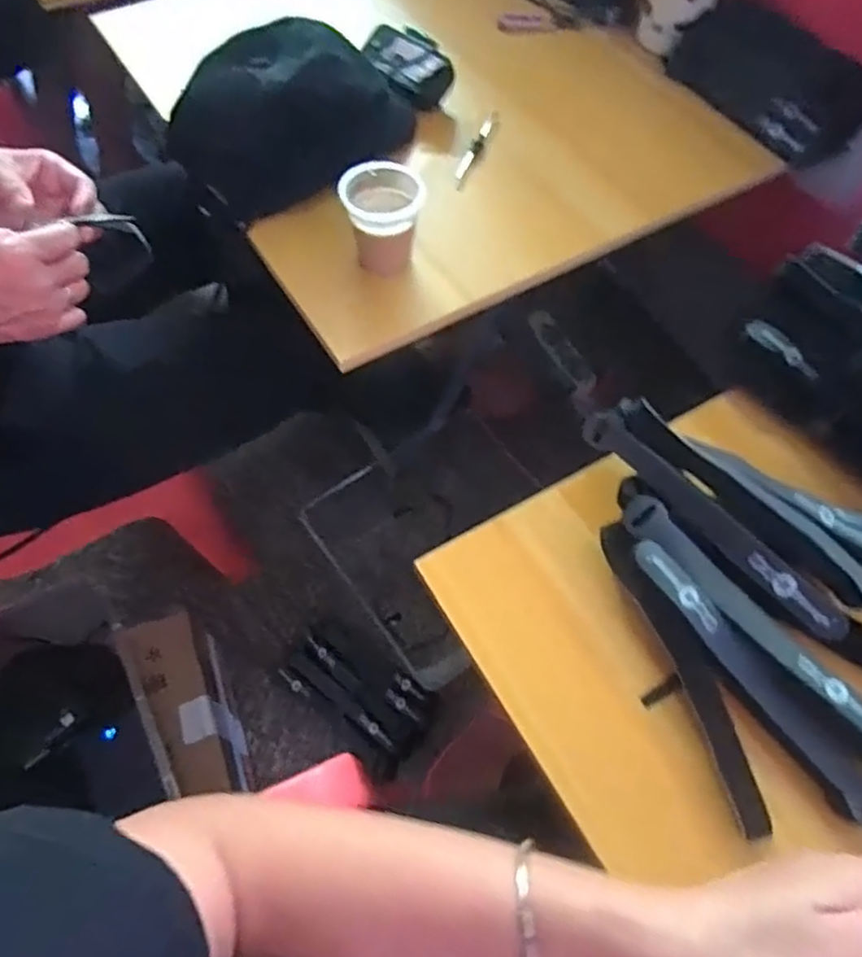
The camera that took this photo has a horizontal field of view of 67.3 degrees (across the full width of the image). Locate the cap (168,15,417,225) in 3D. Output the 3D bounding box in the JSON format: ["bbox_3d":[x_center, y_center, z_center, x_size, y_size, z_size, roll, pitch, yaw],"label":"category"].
[{"bbox_3d":[-0.119,-0.326,0.578,0.124,0.109,0.204,30,65,15],"label":"cap"}]

